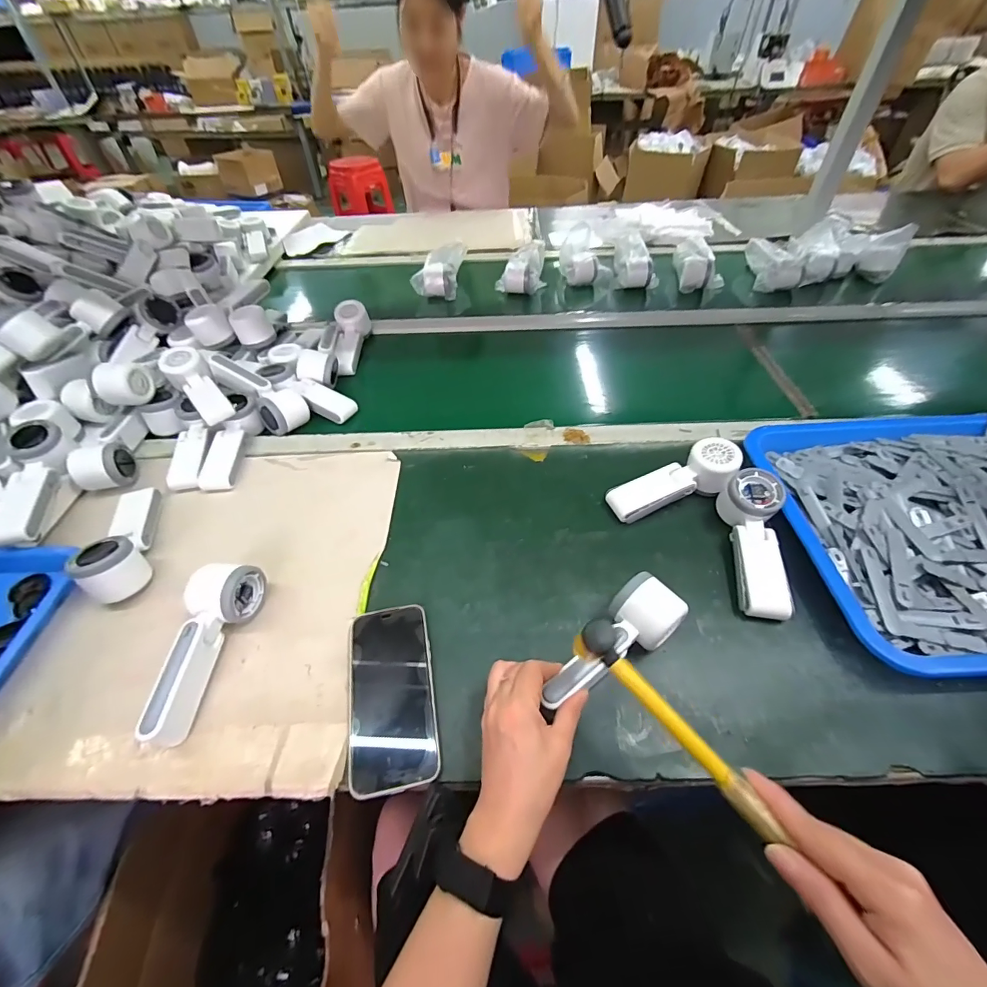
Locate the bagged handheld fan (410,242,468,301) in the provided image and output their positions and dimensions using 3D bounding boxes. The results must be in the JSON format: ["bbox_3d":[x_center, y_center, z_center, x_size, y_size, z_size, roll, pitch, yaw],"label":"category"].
[{"bbox_3d":[-0.123,-0.500,0.972,0.099,0.064,0.149,6,49,8],"label":"bagged handheld fan"}]

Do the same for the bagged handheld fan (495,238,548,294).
[{"bbox_3d":[0.066,-0.490,0.950,0.079,0.070,0.113,35,59,29],"label":"bagged handheld fan"}]

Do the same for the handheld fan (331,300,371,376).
[{"bbox_3d":[-0.265,-0.278,0.800,0.058,0.051,0.167,-2,66,0],"label":"handheld fan"}]

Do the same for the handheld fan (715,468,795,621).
[{"bbox_3d":[0.289,0.051,0.471,0.055,0.055,0.162,5,50,7],"label":"handheld fan"}]

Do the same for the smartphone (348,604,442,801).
[{"bbox_3d":[-0.096,0.186,0.409,0.077,0.017,0.160,-10,49,-6],"label":"smartphone"}]

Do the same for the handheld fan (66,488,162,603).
[{"bbox_3d":[-0.438,0.053,0.517,0.050,0.057,0.158,-17,40,-12],"label":"handheld fan"}]

